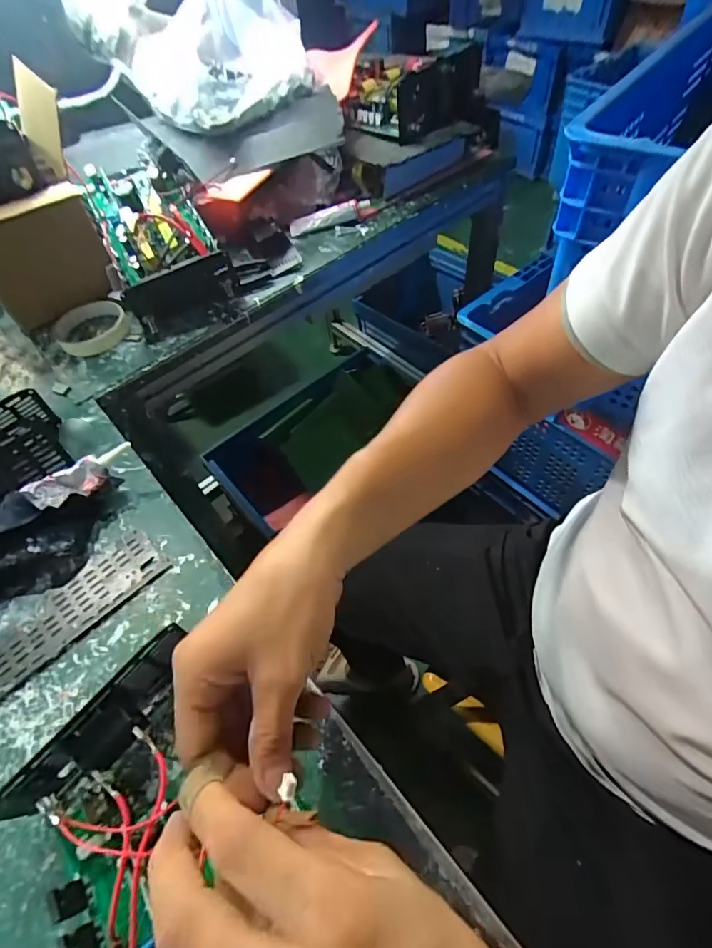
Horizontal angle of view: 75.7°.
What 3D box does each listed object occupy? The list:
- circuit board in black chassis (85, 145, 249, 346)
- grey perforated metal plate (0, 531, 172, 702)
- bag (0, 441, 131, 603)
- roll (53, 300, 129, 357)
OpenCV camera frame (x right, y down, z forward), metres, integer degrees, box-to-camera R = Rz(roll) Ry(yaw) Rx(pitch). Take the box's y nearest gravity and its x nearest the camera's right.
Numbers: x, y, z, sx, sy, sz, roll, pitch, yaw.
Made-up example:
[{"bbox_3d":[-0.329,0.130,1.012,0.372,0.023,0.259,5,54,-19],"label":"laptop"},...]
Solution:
[{"bbox_3d":[-0.255,-0.314,0.587,0.139,0.078,0.294,-25,73,-12],"label":"circuit board in black chassis"},{"bbox_3d":[-0.228,0.108,0.372,0.053,0.005,0.144,37,66,26],"label":"grey perforated metal plate"},{"bbox_3d":[-0.305,0.065,0.381,0.119,0.047,0.246,23,60,19],"label":"bag"},{"bbox_3d":[-0.331,-0.184,0.575,0.086,0.022,0.086,-2,55,4],"label":"roll"}]

